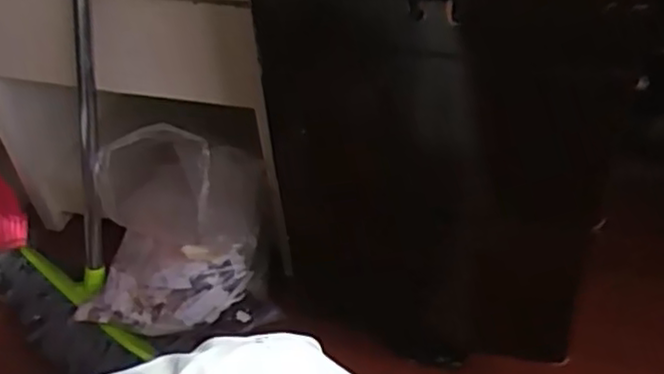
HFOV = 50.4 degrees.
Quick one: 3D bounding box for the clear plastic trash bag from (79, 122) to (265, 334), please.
[{"bbox_3d":[-0.237,0.066,1.020,0.285,0.232,0.164,-4,41,1],"label":"clear plastic trash bag"}]

